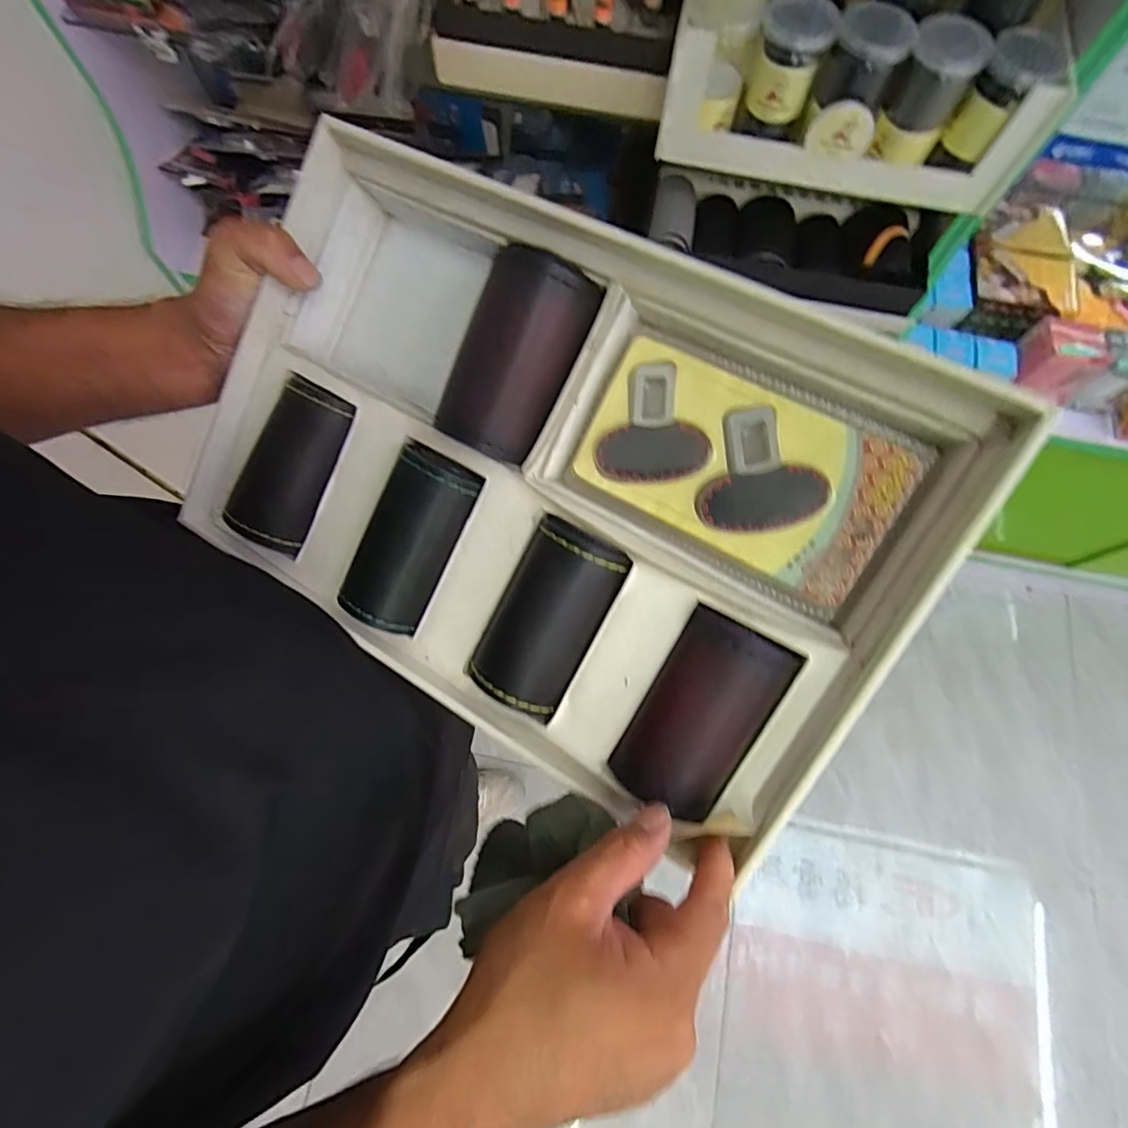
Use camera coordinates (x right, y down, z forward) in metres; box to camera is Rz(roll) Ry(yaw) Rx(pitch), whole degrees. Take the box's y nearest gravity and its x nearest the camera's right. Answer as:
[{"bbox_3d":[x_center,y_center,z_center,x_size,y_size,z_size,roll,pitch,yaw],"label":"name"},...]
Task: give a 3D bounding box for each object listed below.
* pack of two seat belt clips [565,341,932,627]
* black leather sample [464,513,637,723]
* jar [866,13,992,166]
[{"bbox_3d":[0.089,-0.050,0.291,0.163,0.011,0.097,30,103,14],"label":"pack of two seat belt clips"},{"bbox_3d":[-0.011,0.031,0.306,0.057,0.028,0.105,30,95,10],"label":"black leather sample"},{"bbox_3d":[0.389,-0.503,0.586,0.072,0.104,0.074,0,71,0],"label":"jar"}]

